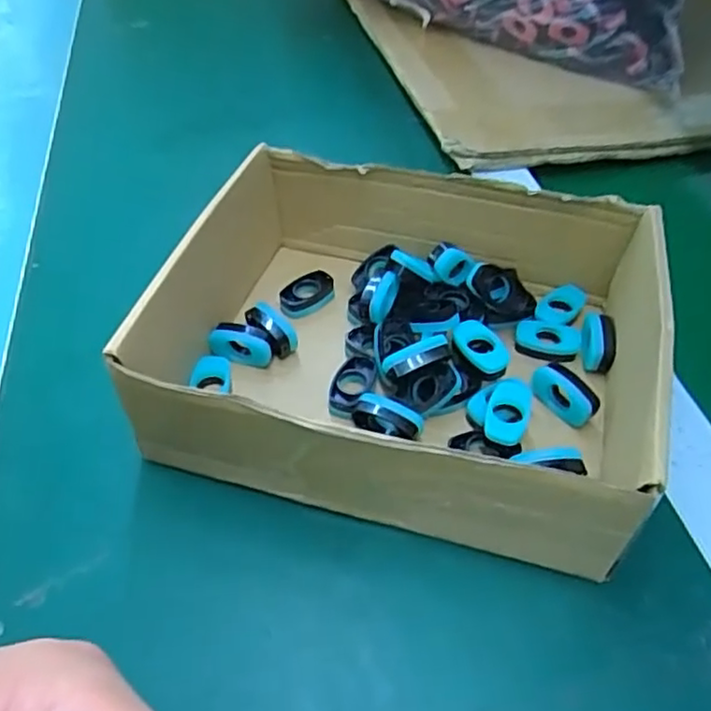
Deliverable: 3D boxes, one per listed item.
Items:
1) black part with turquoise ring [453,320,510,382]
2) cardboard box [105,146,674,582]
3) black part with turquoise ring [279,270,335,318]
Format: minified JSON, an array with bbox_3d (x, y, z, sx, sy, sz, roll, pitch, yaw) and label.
[{"bbox_3d":[0.062,-0.002,0.321,0.019,0.015,0.032,-30,55,-25],"label":"black part with turquoise ring"},{"bbox_3d":[0.025,-0.012,0.305,0.198,0.062,0.172,13,49,10],"label":"cardboard box"},{"bbox_3d":[-0.026,-0.034,0.361,0.032,0.010,0.021,-34,74,-10],"label":"black part with turquoise ring"}]

